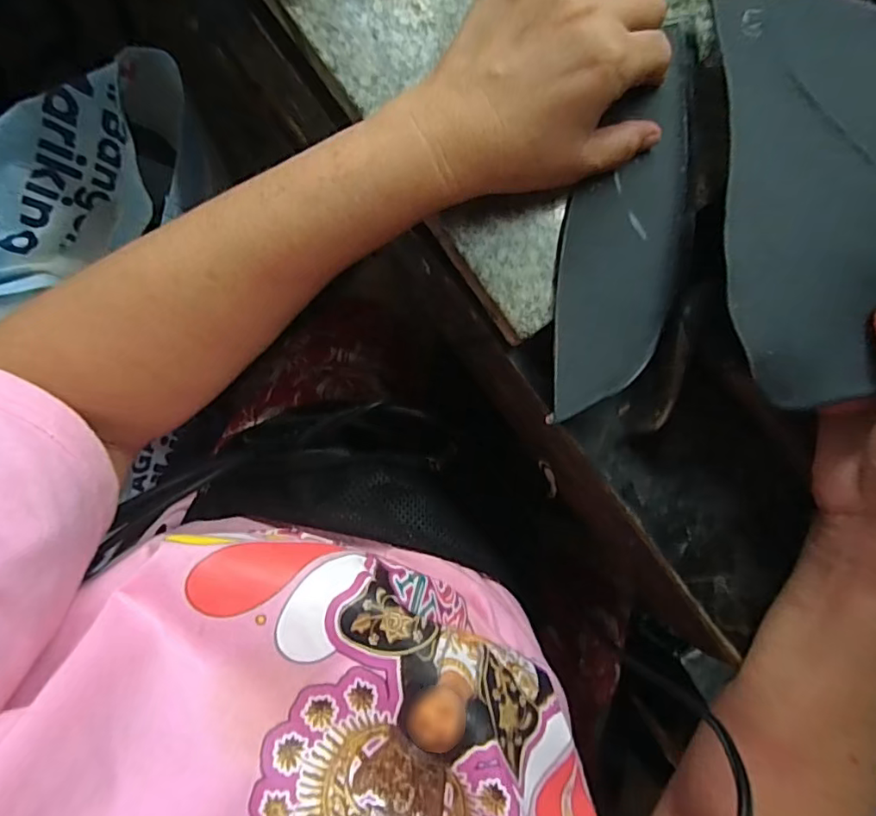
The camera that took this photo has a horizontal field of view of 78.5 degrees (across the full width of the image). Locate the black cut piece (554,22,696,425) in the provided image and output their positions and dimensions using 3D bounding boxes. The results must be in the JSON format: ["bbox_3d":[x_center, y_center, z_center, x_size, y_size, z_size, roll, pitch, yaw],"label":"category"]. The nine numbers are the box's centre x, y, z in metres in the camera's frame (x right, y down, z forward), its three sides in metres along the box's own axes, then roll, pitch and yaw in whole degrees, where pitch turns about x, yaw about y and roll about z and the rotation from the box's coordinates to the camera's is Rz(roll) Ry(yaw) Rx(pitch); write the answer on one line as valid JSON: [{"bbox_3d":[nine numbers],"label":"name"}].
[{"bbox_3d":[0.100,-0.097,0.279,0.062,0.007,0.211,15,82,-8],"label":"black cut piece"}]

